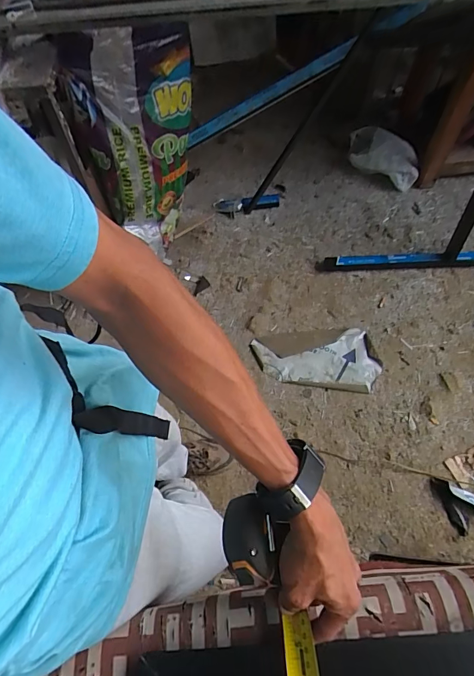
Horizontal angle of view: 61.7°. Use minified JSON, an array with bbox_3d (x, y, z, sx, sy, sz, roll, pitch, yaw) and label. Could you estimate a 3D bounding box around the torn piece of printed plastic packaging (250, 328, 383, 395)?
[{"bbox_3d":[0.265,0.056,1.332,0.409,0.025,0.229,5,61,7],"label":"torn piece of printed plastic packaging"}]

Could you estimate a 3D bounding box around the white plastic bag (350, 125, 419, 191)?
[{"bbox_3d":[0.603,-0.750,1.678,0.331,0.157,0.134,34,69,20],"label":"white plastic bag"}]

